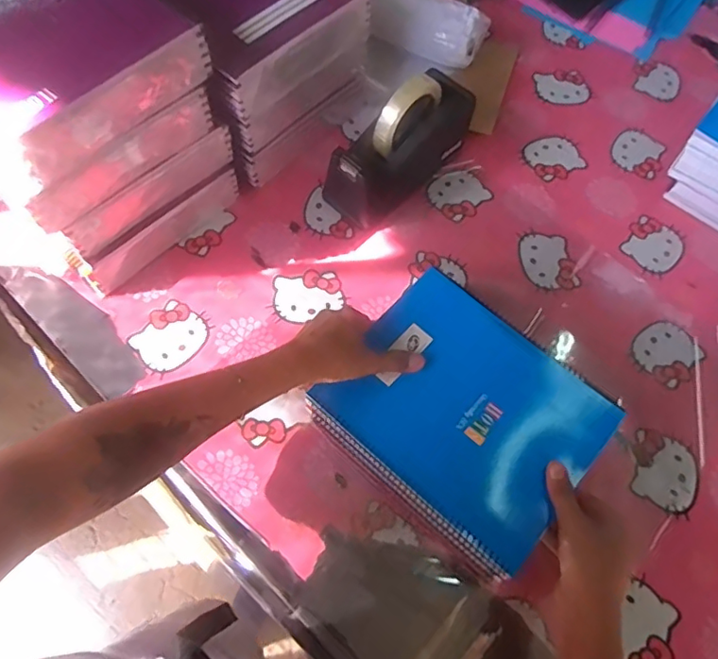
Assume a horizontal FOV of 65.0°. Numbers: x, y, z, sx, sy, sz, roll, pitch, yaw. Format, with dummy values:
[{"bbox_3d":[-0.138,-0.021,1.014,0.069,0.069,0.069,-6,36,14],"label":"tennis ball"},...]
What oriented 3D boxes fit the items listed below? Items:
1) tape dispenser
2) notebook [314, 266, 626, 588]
[{"bbox_3d":[0.052,-0.230,0.690,0.210,0.122,0.079,-41,72,-21],"label":"tape dispenser"},{"bbox_3d":[0.104,0.079,0.558,0.241,0.028,0.205,39,75,18],"label":"notebook"}]

